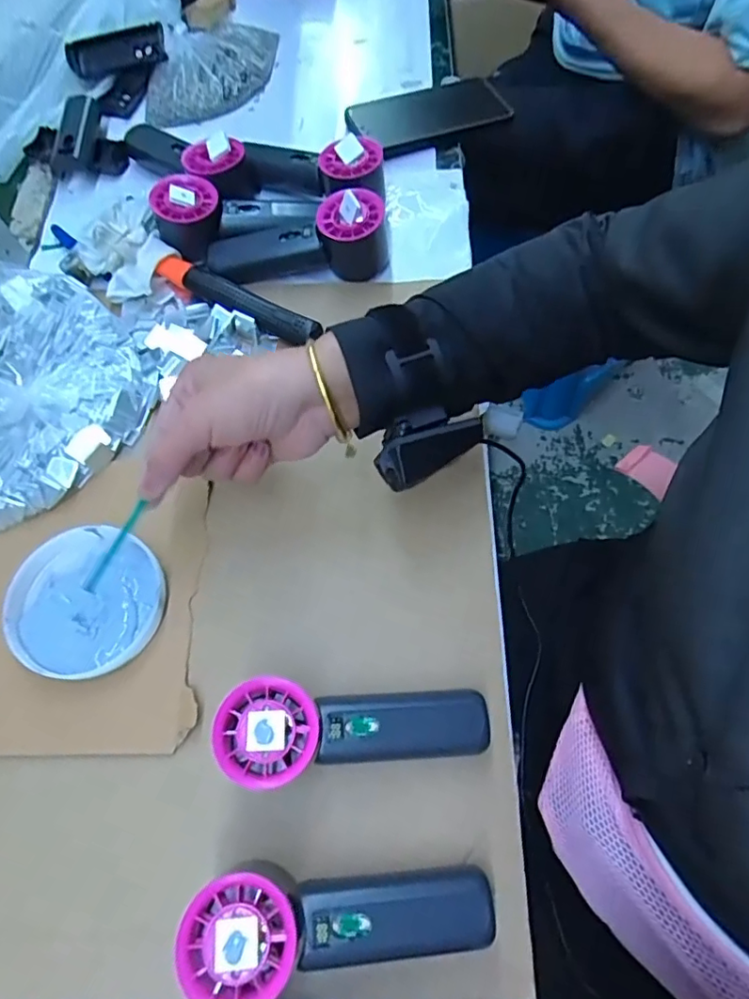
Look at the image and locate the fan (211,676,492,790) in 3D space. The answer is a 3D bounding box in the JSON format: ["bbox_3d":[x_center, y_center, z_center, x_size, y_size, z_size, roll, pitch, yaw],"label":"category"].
[{"bbox_3d":[-0.011,0.138,0.333,0.150,0.056,0.053,2,67,2],"label":"fan"}]

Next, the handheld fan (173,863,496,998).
[{"bbox_3d":[-0.017,0.216,0.298,0.153,0.055,0.055,-9,67,-3],"label":"handheld fan"}]

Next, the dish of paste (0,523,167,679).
[{"bbox_3d":[-0.192,0.068,0.380,0.094,0.023,0.098,0,67,1],"label":"dish of paste"}]

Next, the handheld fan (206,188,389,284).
[{"bbox_3d":[-0.067,-0.221,0.487,0.158,0.054,0.058,-7,67,-2],"label":"handheld fan"}]

